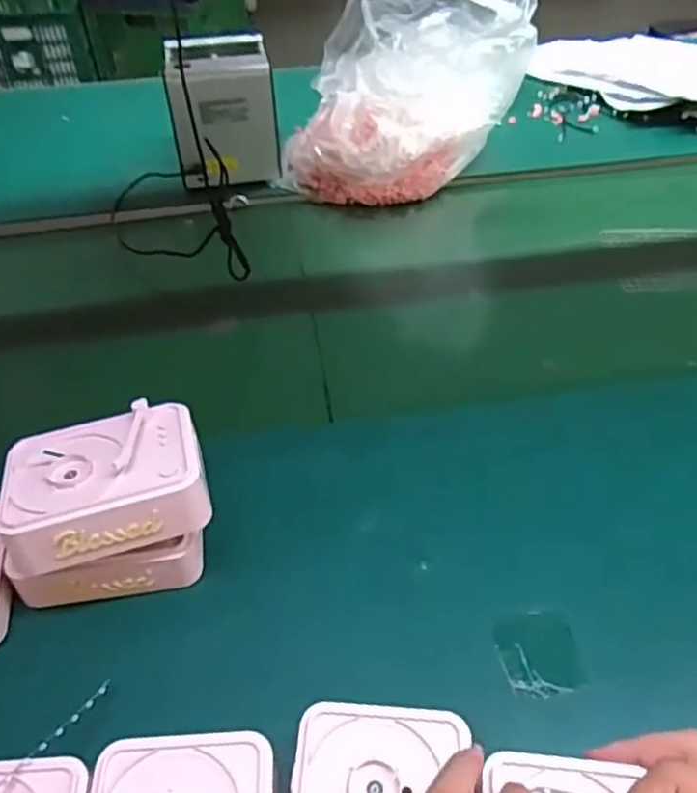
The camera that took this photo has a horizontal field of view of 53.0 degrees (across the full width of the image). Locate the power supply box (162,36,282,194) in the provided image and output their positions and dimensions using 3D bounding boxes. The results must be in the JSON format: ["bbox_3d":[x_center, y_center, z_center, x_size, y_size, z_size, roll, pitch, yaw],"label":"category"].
[{"bbox_3d":[-0.160,-0.363,0.898,0.125,0.141,0.131,-10,46,-9],"label":"power supply box"}]

